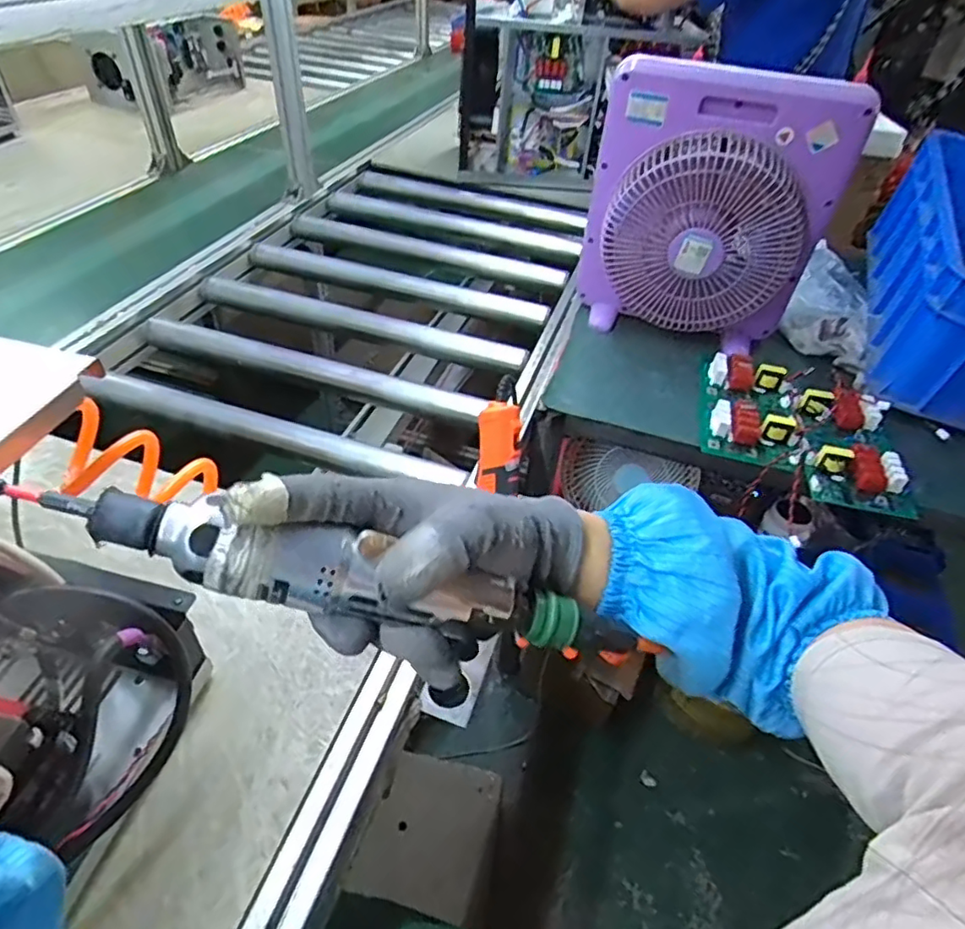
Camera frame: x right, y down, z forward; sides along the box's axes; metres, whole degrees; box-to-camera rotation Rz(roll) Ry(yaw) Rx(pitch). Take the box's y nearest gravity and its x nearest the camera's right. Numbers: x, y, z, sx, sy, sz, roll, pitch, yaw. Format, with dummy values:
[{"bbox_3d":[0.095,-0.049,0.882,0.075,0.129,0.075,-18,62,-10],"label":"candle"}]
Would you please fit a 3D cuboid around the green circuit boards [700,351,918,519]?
[{"bbox_3d":[0.422,-0.047,0.801,0.277,0.048,0.192,20,46,14],"label":"green circuit boards"}]

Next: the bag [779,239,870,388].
[{"bbox_3d":[0.556,-0.256,0.984,0.124,0.087,0.265,15,45,9],"label":"bag"}]

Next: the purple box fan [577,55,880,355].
[{"bbox_3d":[0.294,-0.327,0.818,0.311,0.331,0.094,17,45,12],"label":"purple box fan"}]

